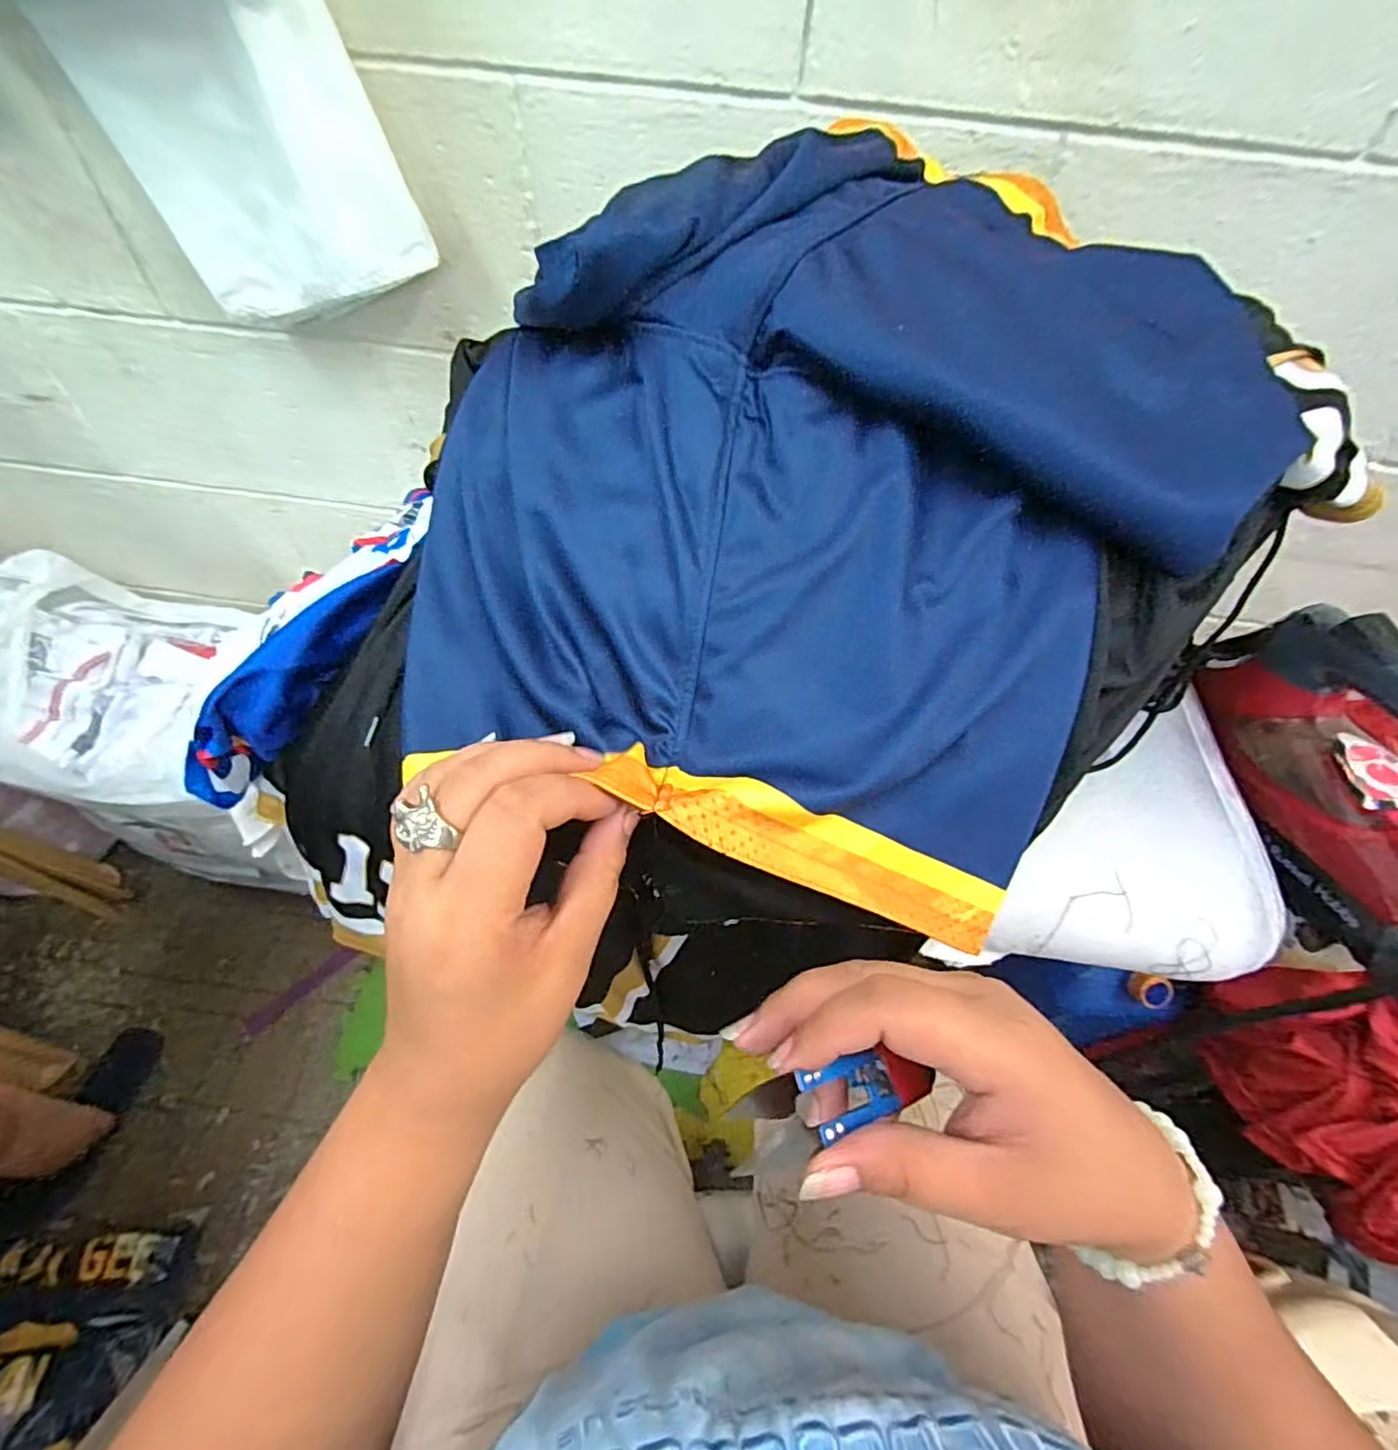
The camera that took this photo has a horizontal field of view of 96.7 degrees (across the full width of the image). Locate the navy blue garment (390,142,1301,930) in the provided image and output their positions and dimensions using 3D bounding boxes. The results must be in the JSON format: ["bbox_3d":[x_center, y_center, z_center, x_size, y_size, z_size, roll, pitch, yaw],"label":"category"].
[{"bbox_3d":[0.056,-0.093,0.279,0.340,0.185,0.282,18,55,9],"label":"navy blue garment"}]

